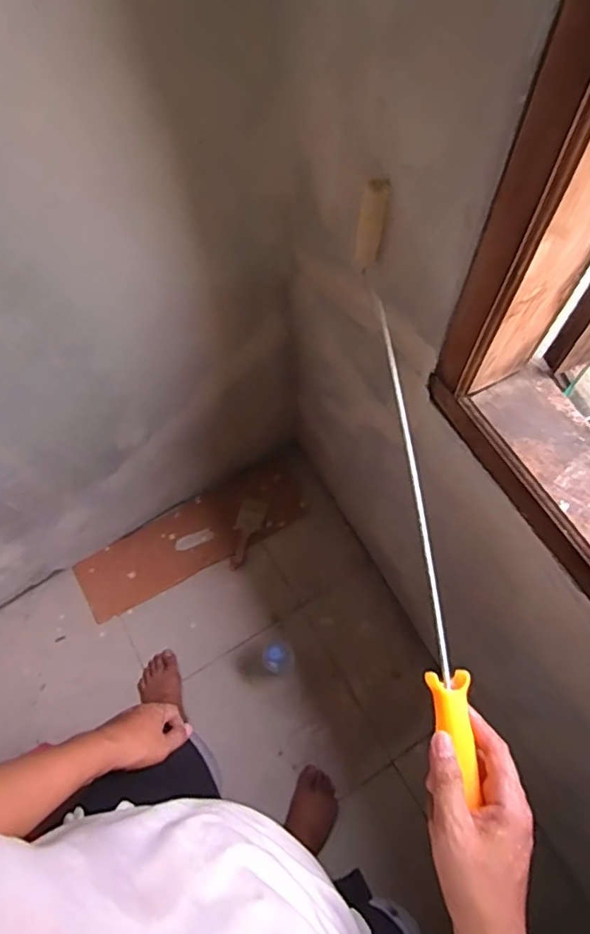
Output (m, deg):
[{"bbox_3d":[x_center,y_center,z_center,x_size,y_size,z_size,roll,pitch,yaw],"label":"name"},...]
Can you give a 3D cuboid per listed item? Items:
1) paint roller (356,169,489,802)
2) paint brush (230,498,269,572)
[{"bbox_3d":[0.106,0.003,0.521,0.029,0.146,0.520,-6,73,0],"label":"paint roller"},{"bbox_3d":[-0.132,0.171,1.465,0.064,0.013,0.191,19,69,11],"label":"paint brush"}]

